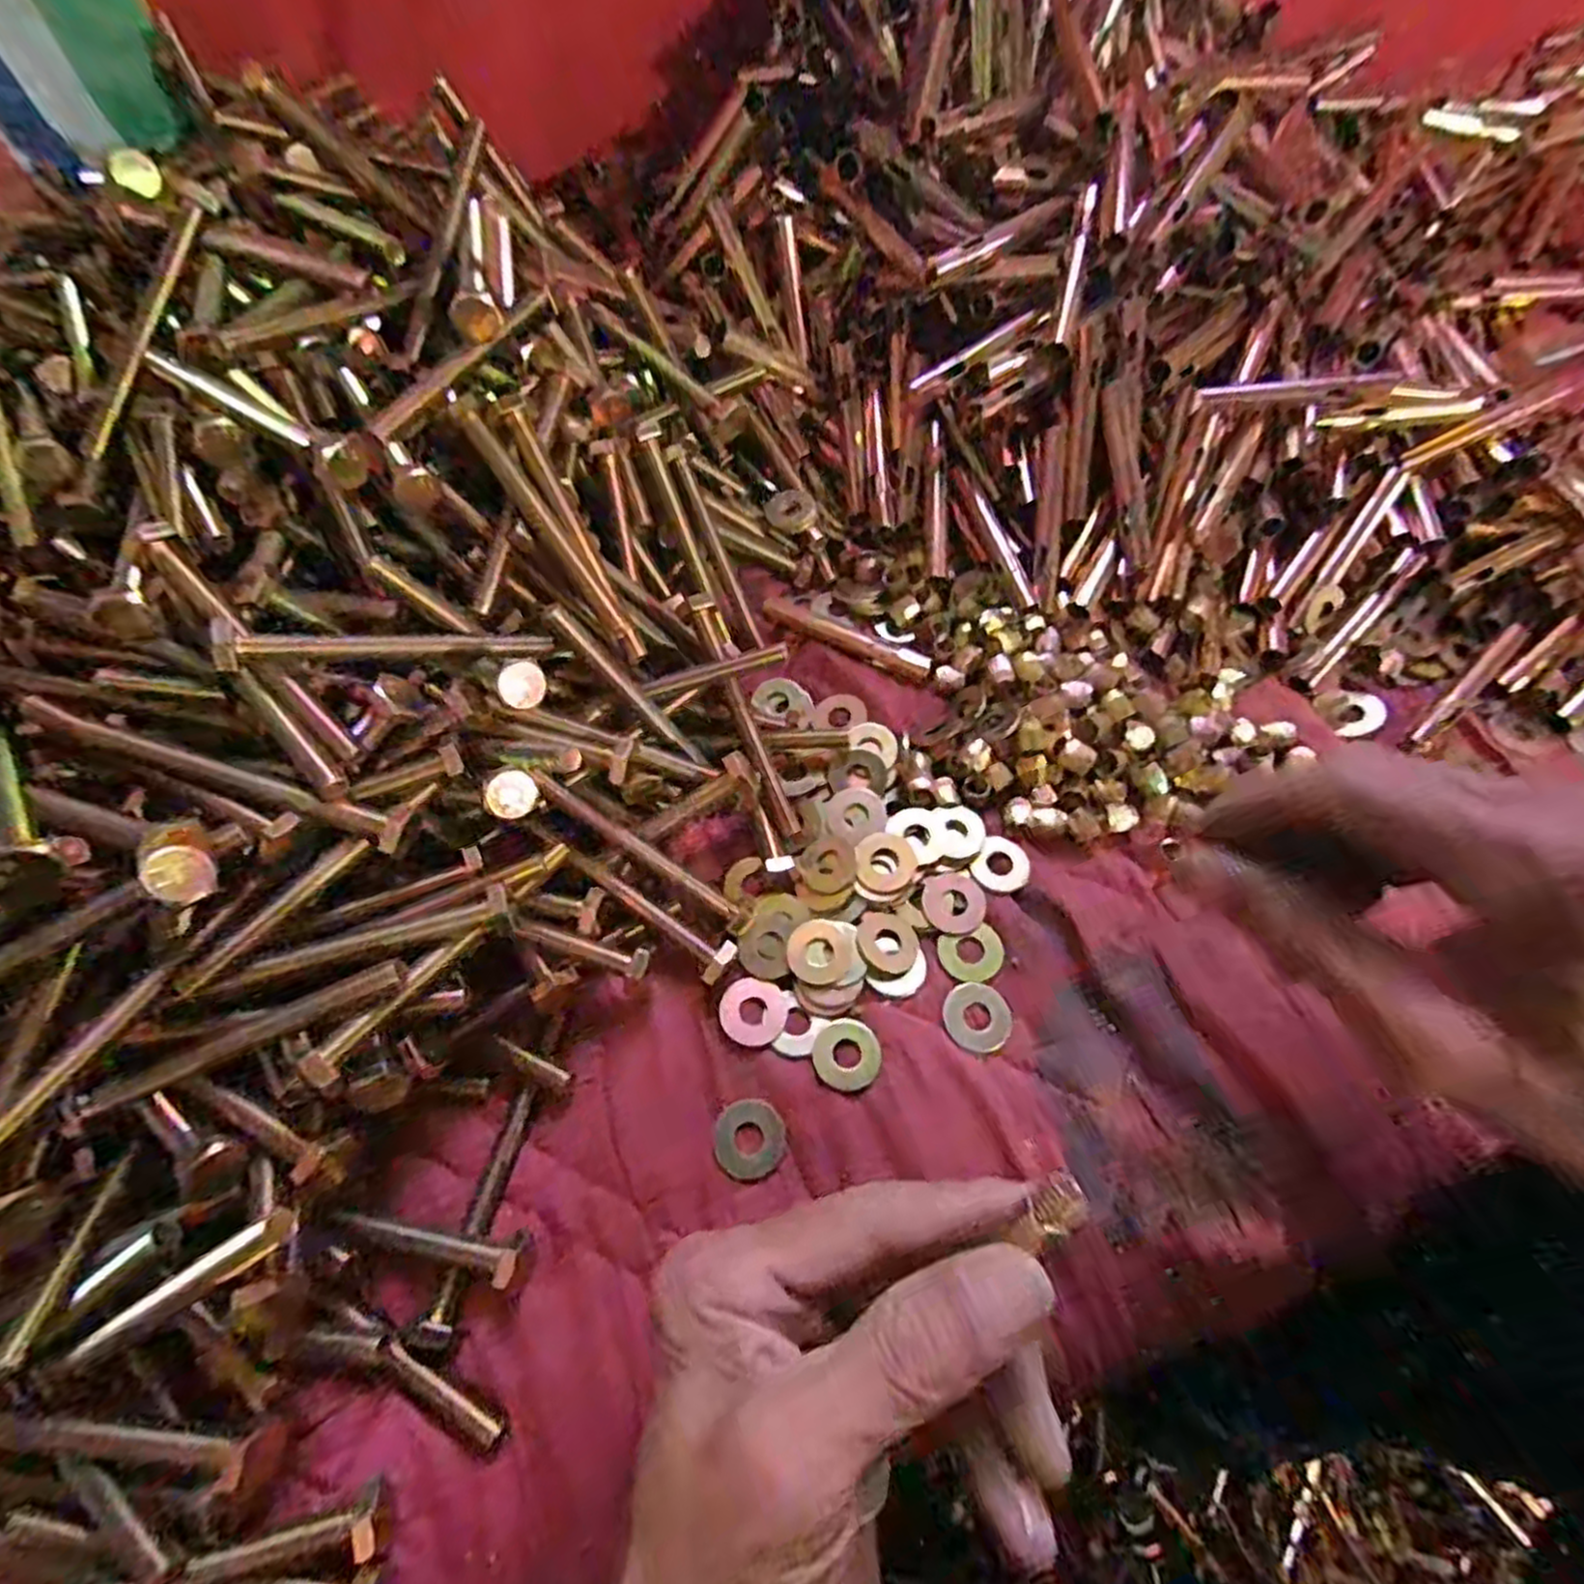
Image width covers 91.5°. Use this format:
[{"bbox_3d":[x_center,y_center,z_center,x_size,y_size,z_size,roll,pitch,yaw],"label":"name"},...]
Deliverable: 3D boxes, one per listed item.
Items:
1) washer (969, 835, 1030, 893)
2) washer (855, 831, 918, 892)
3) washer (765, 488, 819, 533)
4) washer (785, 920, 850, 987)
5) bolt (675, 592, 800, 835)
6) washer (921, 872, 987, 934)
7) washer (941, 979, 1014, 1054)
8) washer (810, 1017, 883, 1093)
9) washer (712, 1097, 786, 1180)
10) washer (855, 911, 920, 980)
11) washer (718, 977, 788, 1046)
[{"bbox_3d":[0.084,0.029,0.312,0.024,0.004,0.023,0,63,0],"label":"washer"},{"bbox_3d":[0.037,0.028,0.306,0.024,0.005,0.023,0,63,0],"label":"washer"},{"bbox_3d":[0.000,-0.138,0.380,0.024,0.004,0.023,-37,88,-1],"label":"washer"},{"bbox_3d":[0.009,0.061,0.292,0.022,0.005,0.024,0,63,0],"label":"washer"},{"bbox_3d":[-0.021,-0.032,0.317,0.013,0.008,0.104,-23,88,-11],"label":"bolt"},{"bbox_3d":[0.064,0.043,0.303,0.024,0.004,0.024,-4,63,-2],"label":"washer"},{"bbox_3d":[0.069,0.083,0.285,0.024,0.004,0.025,0,63,0],"label":"washer"},{"bbox_3d":[0.020,0.094,0.278,0.024,0.004,0.024,0,63,0],"label":"washer"},{"bbox_3d":[-0.014,0.119,0.266,0.024,0.004,0.025,0,63,0],"label":"washer"},{"bbox_3d":[0.036,0.058,0.295,0.025,0.004,0.024,10,64,6],"label":"washer"},{"bbox_3d":[-0.014,0.081,0.284,0.025,0.004,0.024,2,63,1],"label":"washer"}]

